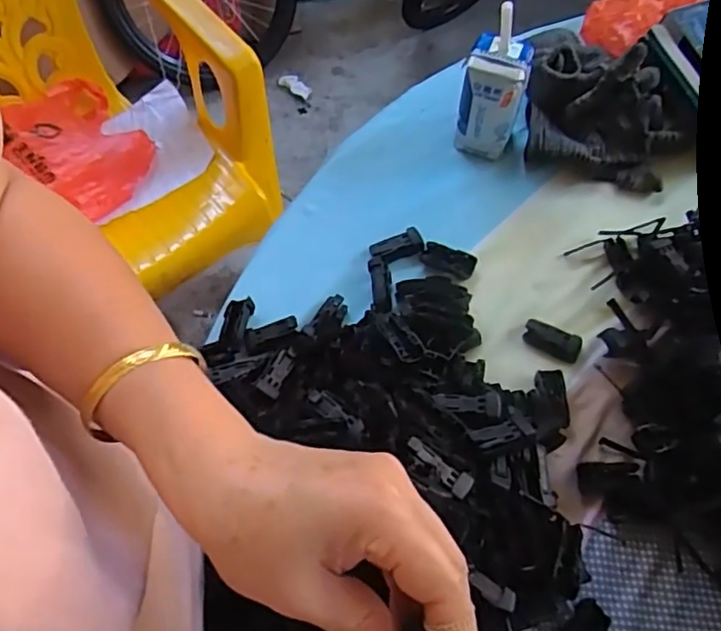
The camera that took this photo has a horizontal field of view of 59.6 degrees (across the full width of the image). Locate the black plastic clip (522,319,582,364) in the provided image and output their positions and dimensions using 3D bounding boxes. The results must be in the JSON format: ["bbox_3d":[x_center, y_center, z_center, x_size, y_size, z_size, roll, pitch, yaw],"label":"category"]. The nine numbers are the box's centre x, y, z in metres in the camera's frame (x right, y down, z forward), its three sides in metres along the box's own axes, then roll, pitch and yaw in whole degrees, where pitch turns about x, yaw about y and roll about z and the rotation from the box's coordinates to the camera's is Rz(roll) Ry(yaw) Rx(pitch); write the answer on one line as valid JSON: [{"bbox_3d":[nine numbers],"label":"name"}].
[{"bbox_3d":[0.156,0.021,0.511,0.047,0.009,0.023,21,67,9],"label":"black plastic clip"}]

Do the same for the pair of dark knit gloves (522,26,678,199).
[{"bbox_3d":[0.222,-0.195,0.572,0.144,0.074,0.125,15,67,6],"label":"pair of dark knit gloves"}]

